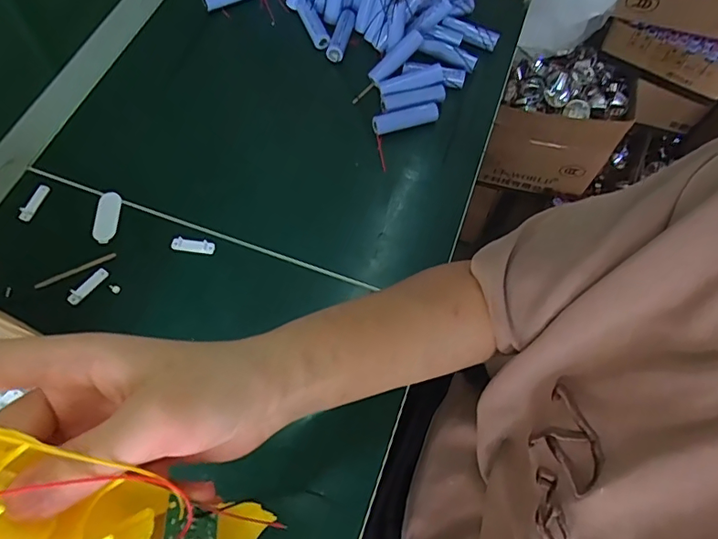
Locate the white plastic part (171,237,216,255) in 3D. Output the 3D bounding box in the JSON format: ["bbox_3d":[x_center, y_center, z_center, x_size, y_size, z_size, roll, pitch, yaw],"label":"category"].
[{"bbox_3d":[-0.145,-0.021,0.452,0.037,0.005,0.012,10,64,2],"label":"white plastic part"}]

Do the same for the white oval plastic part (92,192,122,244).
[{"bbox_3d":[-0.226,-0.047,0.464,0.021,0.004,0.051,-2,64,-4],"label":"white oval plastic part"}]

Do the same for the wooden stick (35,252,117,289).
[{"bbox_3d":[-0.242,0.000,0.443,0.068,0.004,0.006,-23,67,-14],"label":"wooden stick"}]

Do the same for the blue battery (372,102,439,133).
[{"bbox_3d":[0.047,-0.151,0.518,0.067,0.014,0.017,-11,65,-8],"label":"blue battery"}]

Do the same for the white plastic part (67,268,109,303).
[{"bbox_3d":[-0.228,0.014,0.436,0.013,0.004,0.037,35,67,13],"label":"white plastic part"}]

